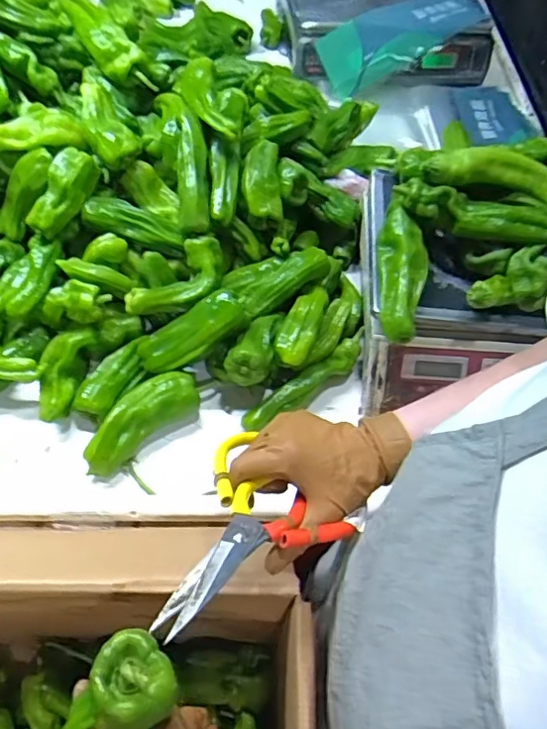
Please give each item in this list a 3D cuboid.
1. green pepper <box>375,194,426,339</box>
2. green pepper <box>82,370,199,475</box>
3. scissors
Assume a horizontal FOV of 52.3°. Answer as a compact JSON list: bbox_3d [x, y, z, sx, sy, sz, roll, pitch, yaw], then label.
[{"bbox_3d":[0.138,-0.101,0.592,0.051,0.038,0.159,4,74,-1],"label":"green pepper"},{"bbox_3d":[-0.145,0.060,0.600,0.135,0.043,0.053,-35,66,-23],"label":"green pepper"},{"bbox_3d":[-0.010,0.114,0.375,0.115,0.015,0.194,20,25,9],"label":"scissors"}]

